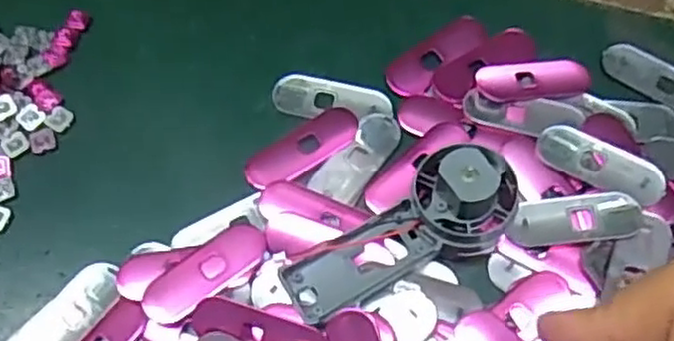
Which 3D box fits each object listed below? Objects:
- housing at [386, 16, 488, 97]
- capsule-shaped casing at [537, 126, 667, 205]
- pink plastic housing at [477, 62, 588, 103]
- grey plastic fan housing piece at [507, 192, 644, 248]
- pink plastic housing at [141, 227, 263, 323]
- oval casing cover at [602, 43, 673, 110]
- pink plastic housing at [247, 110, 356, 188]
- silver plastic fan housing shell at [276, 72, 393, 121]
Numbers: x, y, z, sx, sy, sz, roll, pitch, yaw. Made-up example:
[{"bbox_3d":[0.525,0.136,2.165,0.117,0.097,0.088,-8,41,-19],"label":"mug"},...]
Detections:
[{"bbox_3d":[0.043,-0.051,0.307,0.051,0.004,0.018,-40,70,-15],"label":"housing"},{"bbox_3d":[0.103,-0.002,0.278,0.049,0.007,0.018,31,70,14],"label":"capsule-shaped casing"},{"bbox_3d":[0.083,-0.038,0.298,0.048,0.004,0.019,-7,65,-1],"label":"pink plastic housing"},{"bbox_3d":[0.090,0.018,0.269,0.047,0.007,0.019,-2,65,1],"label":"grey plastic fan housing piece"},{"bbox_3d":[-0.049,0.038,0.266,0.050,0.004,0.018,-36,70,-14],"label":"pink plastic housing"},{"bbox_3d":[0.137,-0.039,0.301,0.049,0.004,0.020,35,71,16],"label":"oval casing cover"},{"bbox_3d":[-0.014,-0.009,0.289,0.049,0.004,0.020,-37,70,-14],"label":"pink plastic housing"},{"bbox_3d":[-0.002,-0.029,0.300,0.050,0.004,0.018,13,67,8],"label":"silver plastic fan housing shell"}]

